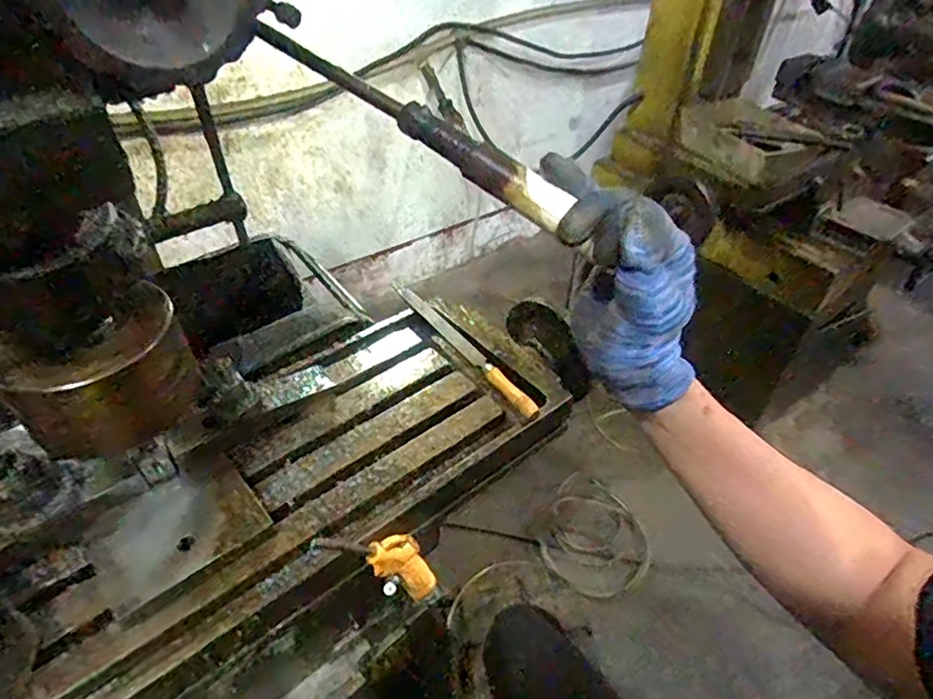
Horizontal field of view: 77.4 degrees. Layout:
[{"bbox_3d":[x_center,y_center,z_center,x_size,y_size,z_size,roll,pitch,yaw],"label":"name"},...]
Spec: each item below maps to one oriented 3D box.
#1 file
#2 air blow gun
[{"bbox_3d":[-0.010,-0.012,0.691,0.024,0.024,0.286,-24,48,-26],"label":"file"},{"bbox_3d":[-0.068,0.188,0.527,0.049,0.194,0.022,-36,50,-2],"label":"air blow gun"}]

